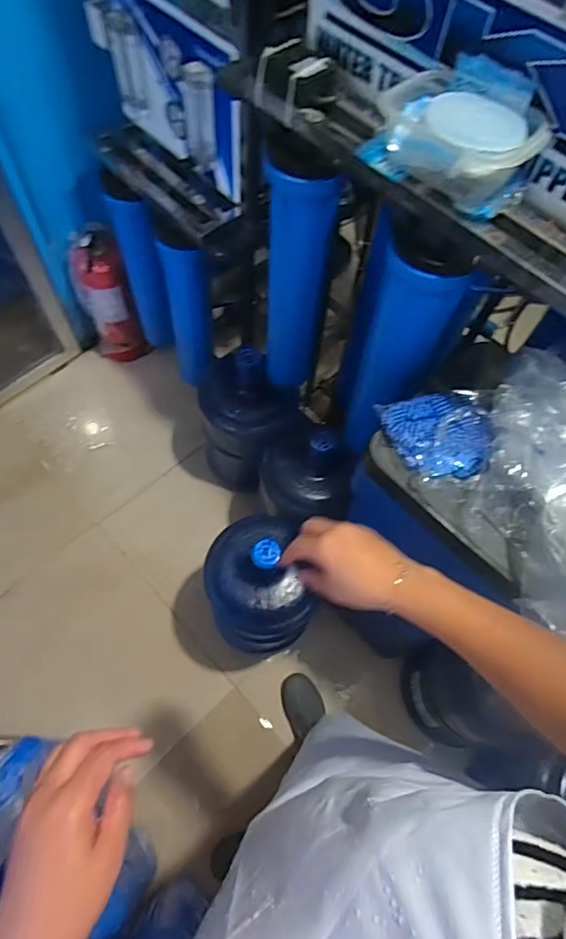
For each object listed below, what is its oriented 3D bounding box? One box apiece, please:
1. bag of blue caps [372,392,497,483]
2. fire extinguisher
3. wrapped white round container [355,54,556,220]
[{"bbox_3d":[0.208,-0.054,0.695,0.124,0.050,0.132,-6,64,-7],"label":"bag of blue caps"},{"bbox_3d":[-0.503,-0.474,1.456,0.136,0.423,0.128,-24,67,-15],"label":"fire extinguisher"},{"bbox_3d":[0.195,-0.377,0.574,0.181,0.087,0.113,40,68,15],"label":"wrapped white round container"}]

